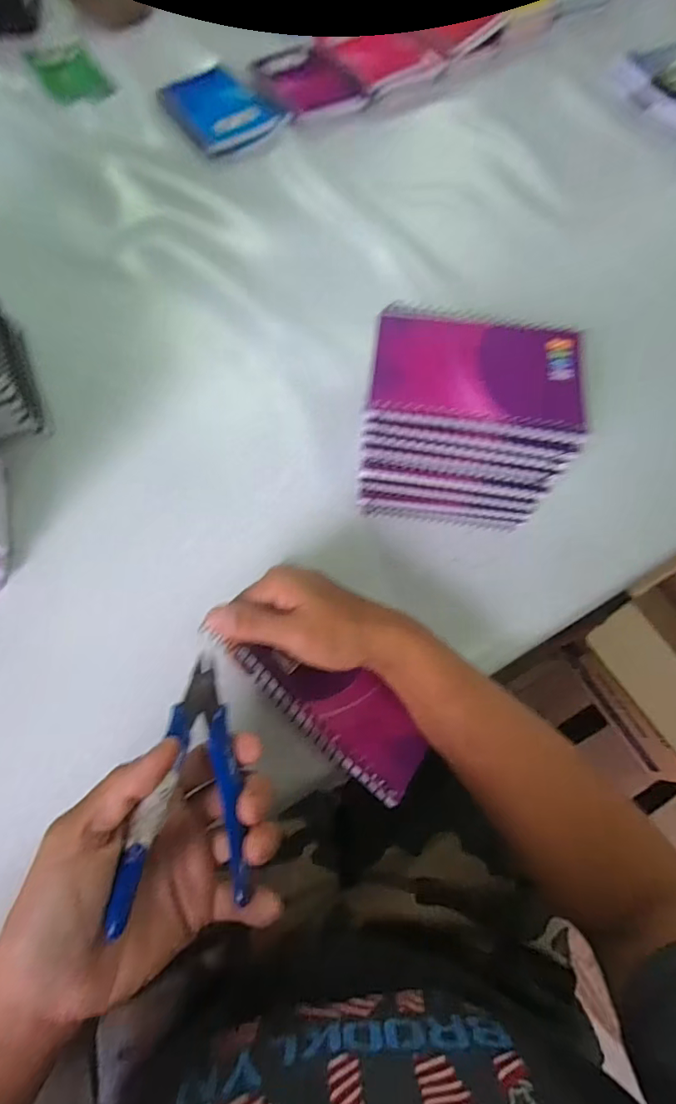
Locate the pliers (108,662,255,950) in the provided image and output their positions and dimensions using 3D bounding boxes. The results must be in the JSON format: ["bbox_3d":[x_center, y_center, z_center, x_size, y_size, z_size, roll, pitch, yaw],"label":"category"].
[{"bbox_3d":[-0.067,0.117,0.250,0.055,0.014,0.113,19,52,-18],"label":"pliers"}]

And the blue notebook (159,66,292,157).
[{"bbox_3d":[-0.137,-0.513,0.567,0.103,0.005,0.152,-38,74,-14],"label":"blue notebook"}]

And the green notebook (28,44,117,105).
[{"bbox_3d":[-0.319,-0.573,0.586,0.068,0.006,0.122,-31,73,-12],"label":"green notebook"}]

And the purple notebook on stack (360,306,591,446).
[{"bbox_3d":[0.088,-0.114,0.304,0.127,0.011,0.096,8,69,2],"label":"purple notebook on stack"}]

